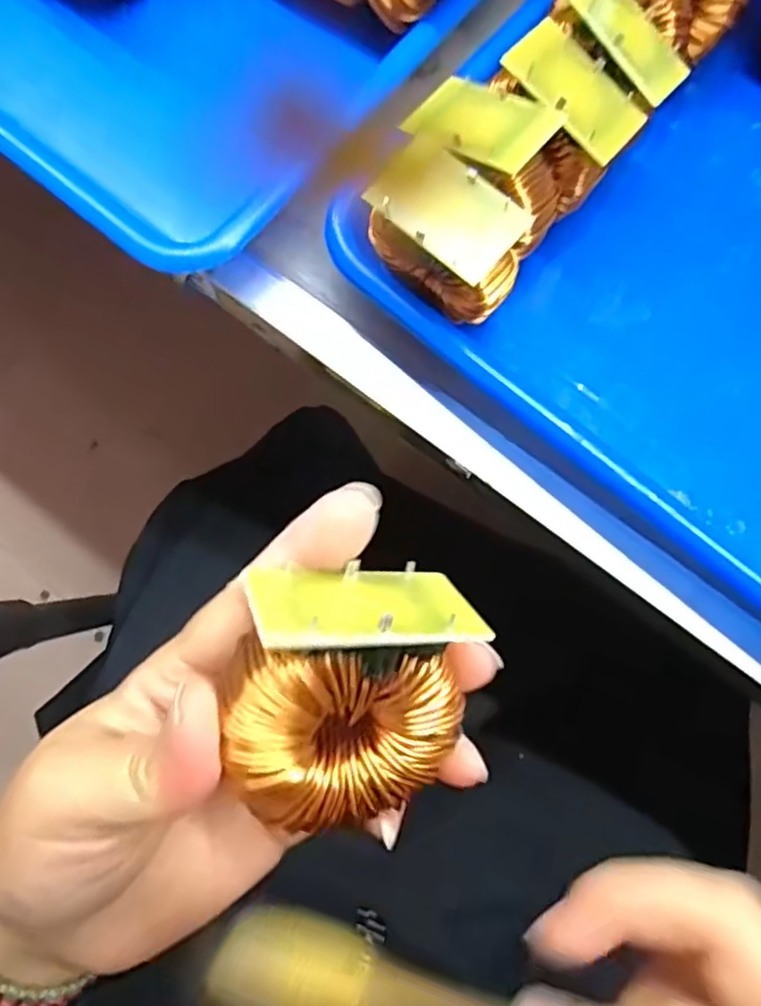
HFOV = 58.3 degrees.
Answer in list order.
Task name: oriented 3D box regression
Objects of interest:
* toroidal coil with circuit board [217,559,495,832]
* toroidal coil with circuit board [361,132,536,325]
[{"bbox_3d":[-0.009,0.042,0.160,0.050,0.030,0.053,-3,114,-17],"label":"toroidal coil with circuit board"},{"bbox_3d":[0.023,-0.092,0.243,0.053,0.042,0.032,43,81,7],"label":"toroidal coil with circuit board"}]

